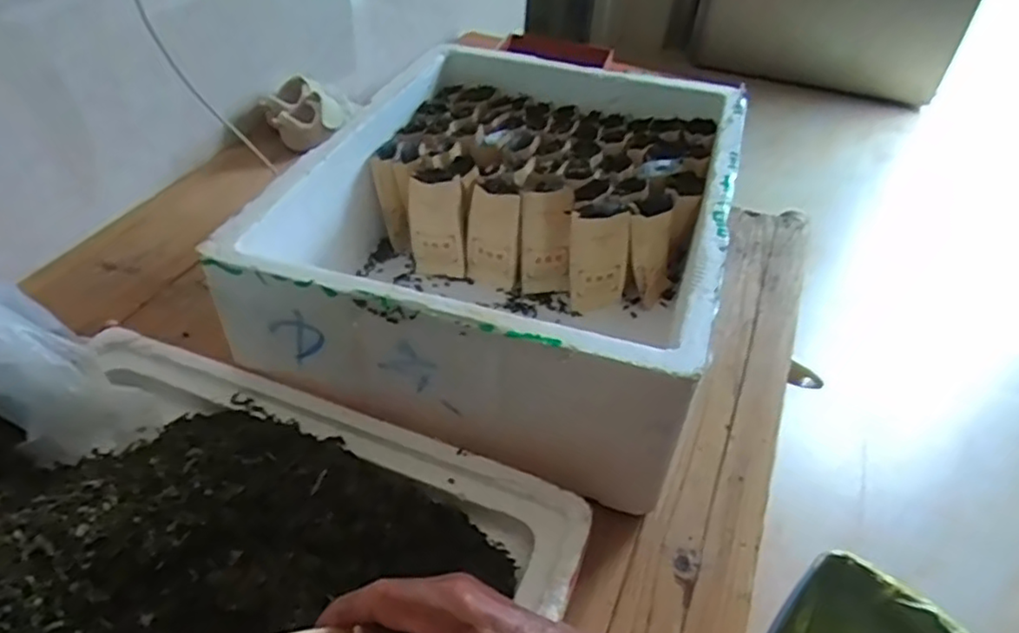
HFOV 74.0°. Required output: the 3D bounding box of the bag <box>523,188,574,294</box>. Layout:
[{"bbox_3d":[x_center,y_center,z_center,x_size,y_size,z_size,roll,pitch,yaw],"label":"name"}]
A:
[{"bbox_3d":[0.037,-0.073,0.656,0.050,0.111,0.025,5,42,0],"label":"bag"}]

